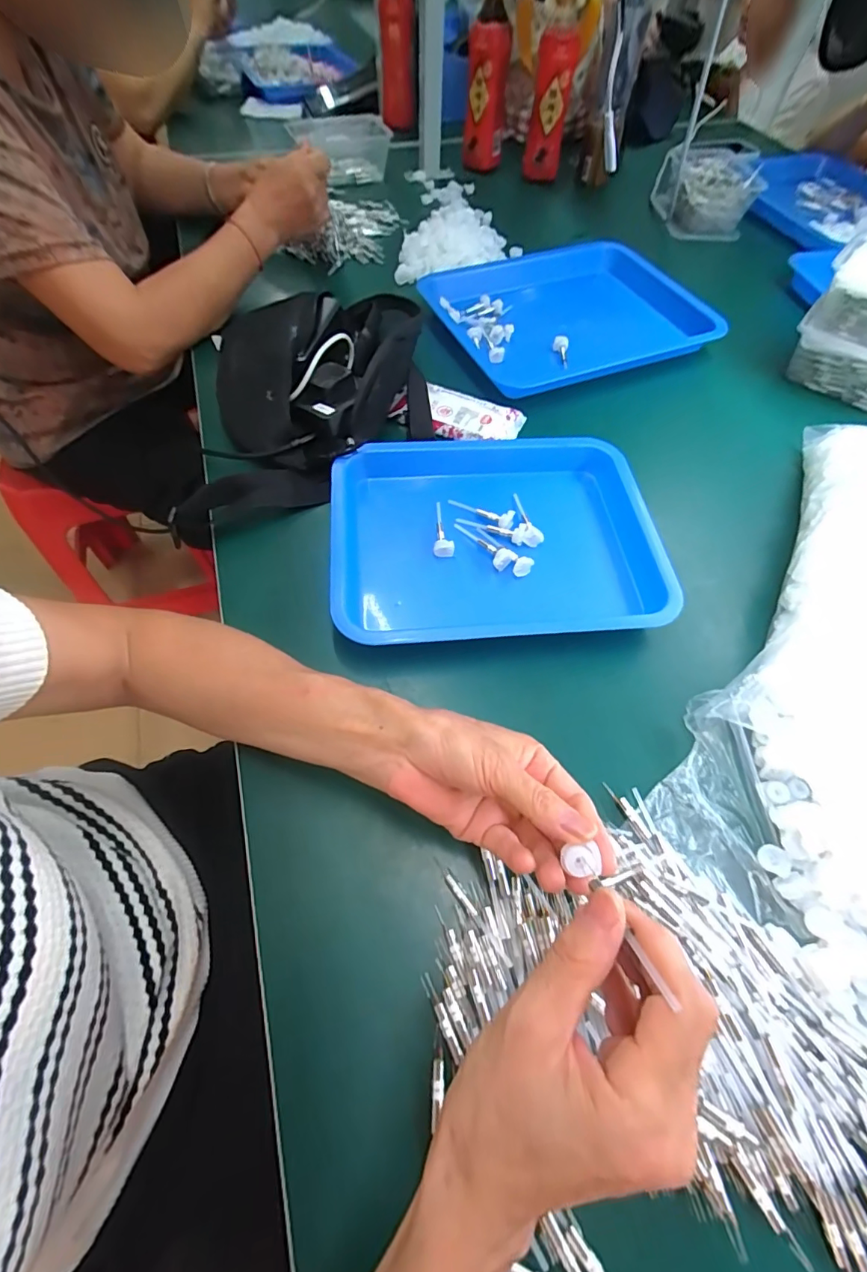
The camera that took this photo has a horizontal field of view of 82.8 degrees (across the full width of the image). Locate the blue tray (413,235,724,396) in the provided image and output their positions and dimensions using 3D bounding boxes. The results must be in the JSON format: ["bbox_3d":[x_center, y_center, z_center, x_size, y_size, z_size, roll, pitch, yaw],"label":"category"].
[{"bbox_3d":[0.184,-0.431,0.649,0.365,0.030,0.251,-18,62,-12],"label":"blue tray"}]

